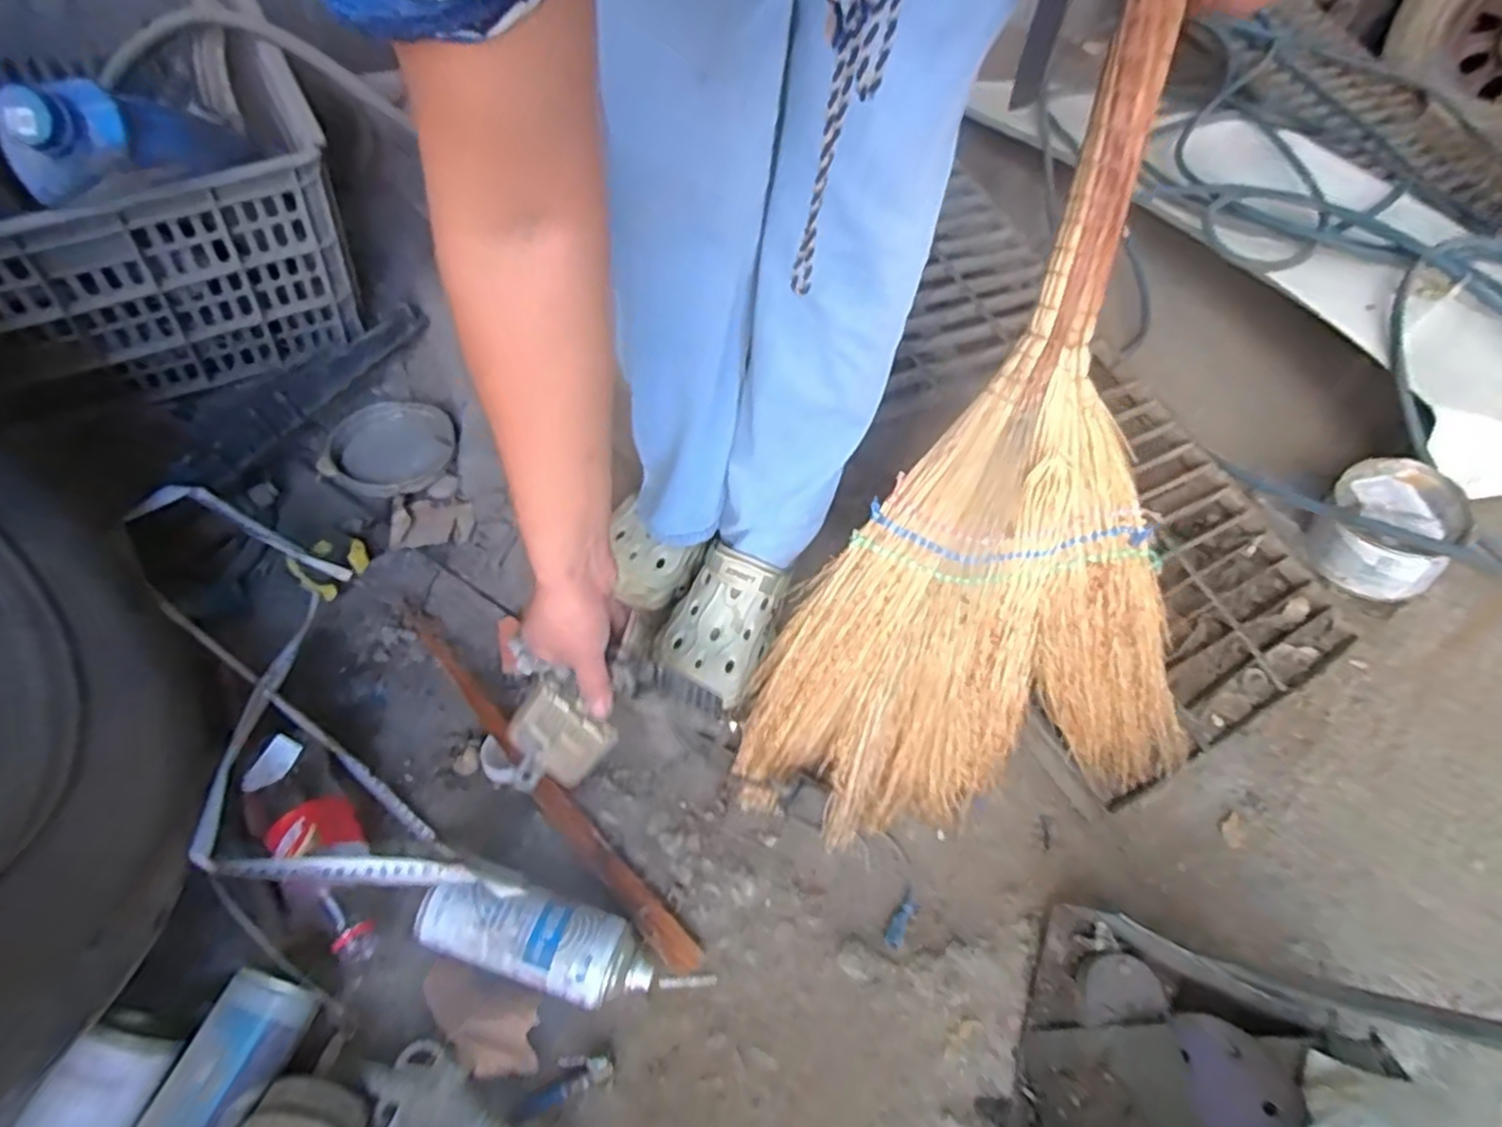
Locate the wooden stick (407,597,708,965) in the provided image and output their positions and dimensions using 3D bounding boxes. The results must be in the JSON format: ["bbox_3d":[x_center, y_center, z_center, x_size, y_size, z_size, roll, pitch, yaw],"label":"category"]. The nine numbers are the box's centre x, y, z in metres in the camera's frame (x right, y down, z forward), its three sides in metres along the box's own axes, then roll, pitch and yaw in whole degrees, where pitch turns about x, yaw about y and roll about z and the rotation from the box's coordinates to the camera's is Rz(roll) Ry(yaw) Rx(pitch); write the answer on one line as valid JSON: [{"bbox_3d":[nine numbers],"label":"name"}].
[{"bbox_3d":[-0.207,0.192,0.703,0.032,0.020,0.458,-35,72,-29],"label":"wooden stick"}]

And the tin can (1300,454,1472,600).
[{"bbox_3d":[0.840,-0.050,0.995,0.156,0.101,0.149,31,58,15],"label":"tin can"}]

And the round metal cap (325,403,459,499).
[{"bbox_3d":[-0.431,-0.140,0.897,0.140,0.016,0.152,6,57,-10],"label":"round metal cap"}]

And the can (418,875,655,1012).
[{"bbox_3d":[-0.168,0.297,0.592,0.184,0.066,0.063,20,56,-1],"label":"can"}]

